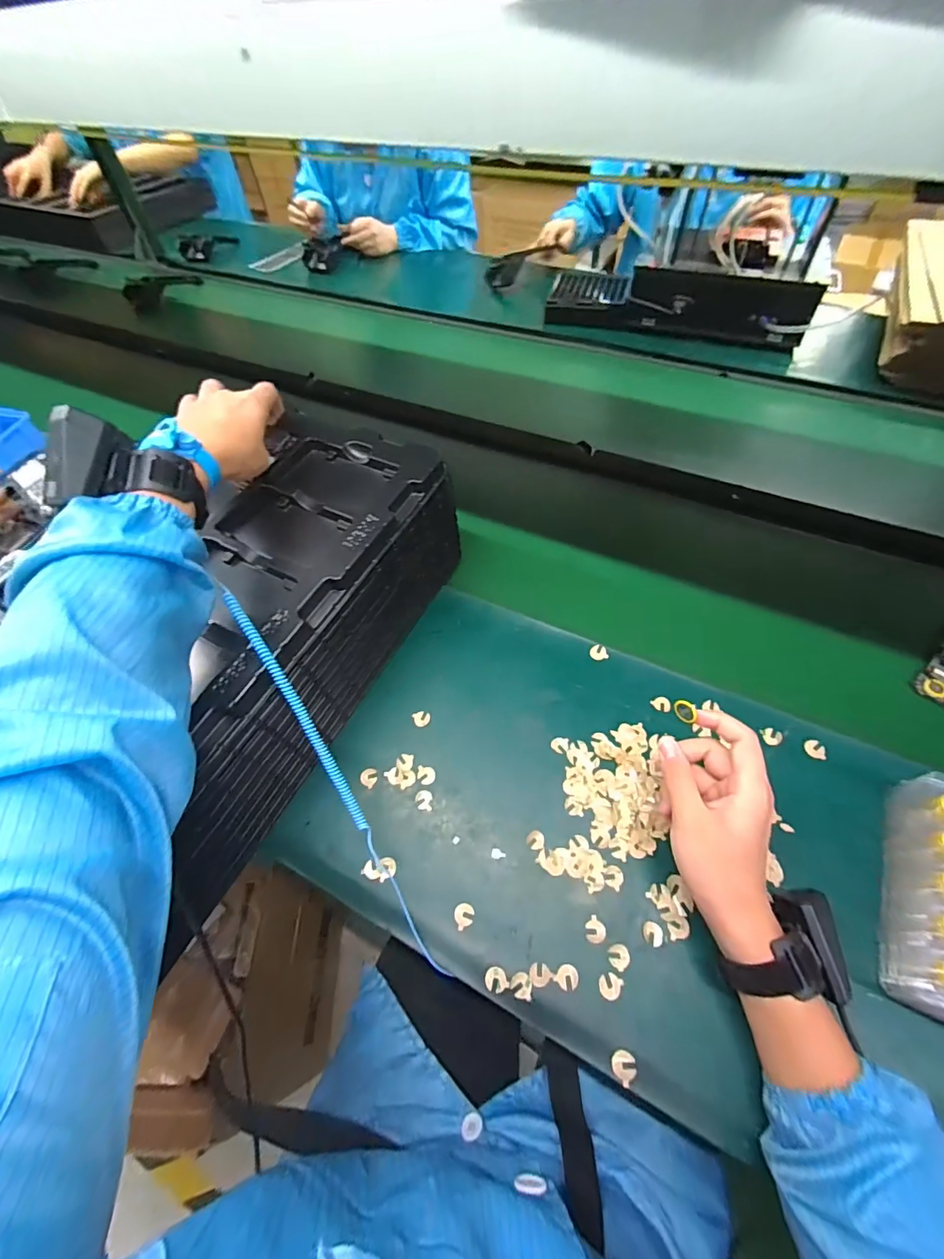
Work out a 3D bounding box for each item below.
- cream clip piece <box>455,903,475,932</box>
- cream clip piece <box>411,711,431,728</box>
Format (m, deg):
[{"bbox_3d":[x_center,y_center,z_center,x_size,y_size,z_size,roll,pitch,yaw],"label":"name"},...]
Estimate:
[{"bbox_3d":[-0.007,0.252,0.419,0.018,0.004,0.019,-2,57,2],"label":"cream clip piece"},{"bbox_3d":[-0.055,0.098,0.520,0.018,0.004,0.018,-2,57,2],"label":"cream clip piece"}]

